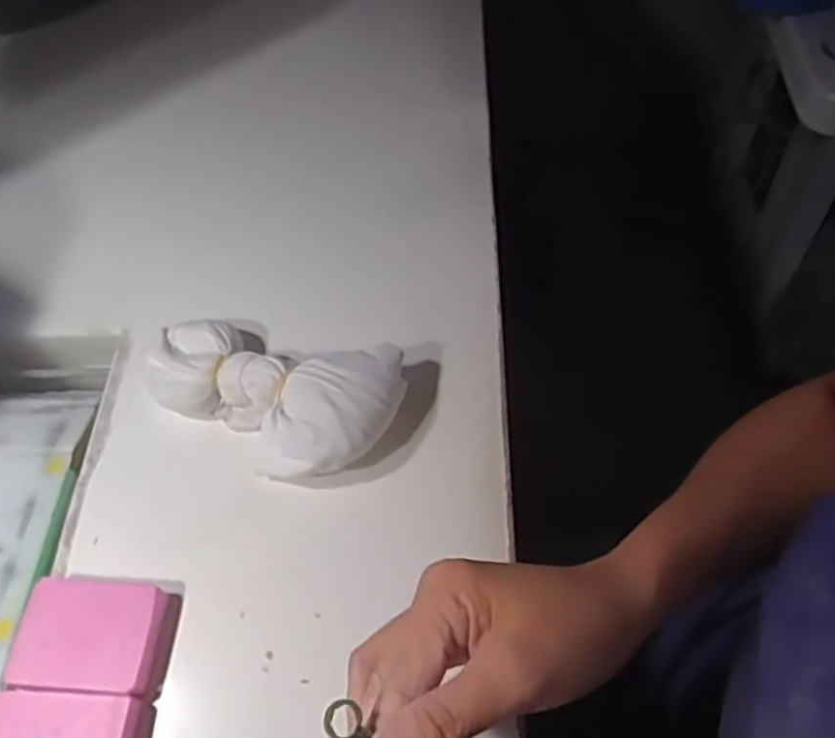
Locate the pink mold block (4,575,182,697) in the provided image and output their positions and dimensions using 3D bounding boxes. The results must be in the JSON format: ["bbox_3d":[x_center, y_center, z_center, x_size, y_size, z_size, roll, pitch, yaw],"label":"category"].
[{"bbox_3d":[-0.169,0.140,0.391,0.076,0.014,0.055,3,58,4],"label":"pink mold block"}]

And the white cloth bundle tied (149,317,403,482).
[{"bbox_3d":[-0.092,0.015,0.448,0.160,0.047,0.086,10,58,9],"label":"white cloth bundle tied"}]

